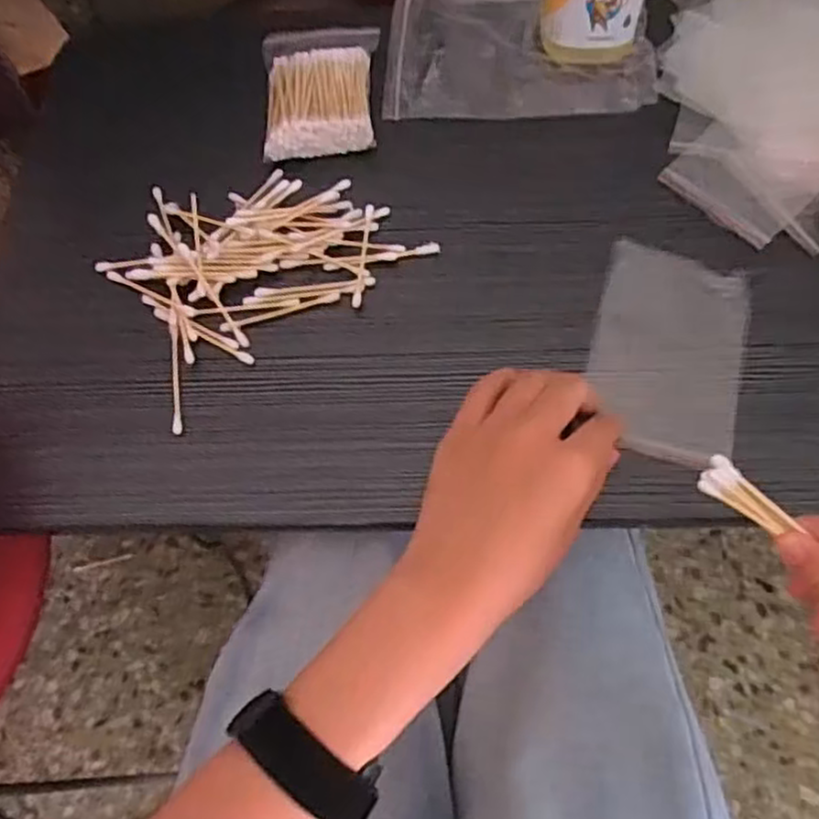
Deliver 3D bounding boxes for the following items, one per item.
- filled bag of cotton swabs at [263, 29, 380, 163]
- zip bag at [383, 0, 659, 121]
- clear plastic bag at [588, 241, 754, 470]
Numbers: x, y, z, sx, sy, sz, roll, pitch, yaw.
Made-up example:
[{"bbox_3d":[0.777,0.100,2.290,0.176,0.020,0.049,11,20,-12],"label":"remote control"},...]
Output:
[{"bbox_3d":[-0.059,-0.217,0.476,0.073,0.023,0.114,-5,65,1],"label":"filled bag of cotton swabs"},{"bbox_3d":[0.074,-0.250,0.493,0.175,0.008,0.122,2,68,5],"label":"zip bag"},{"bbox_3d":[0.141,-0.032,0.388,0.078,0.009,0.118,14,67,9],"label":"clear plastic bag"}]

